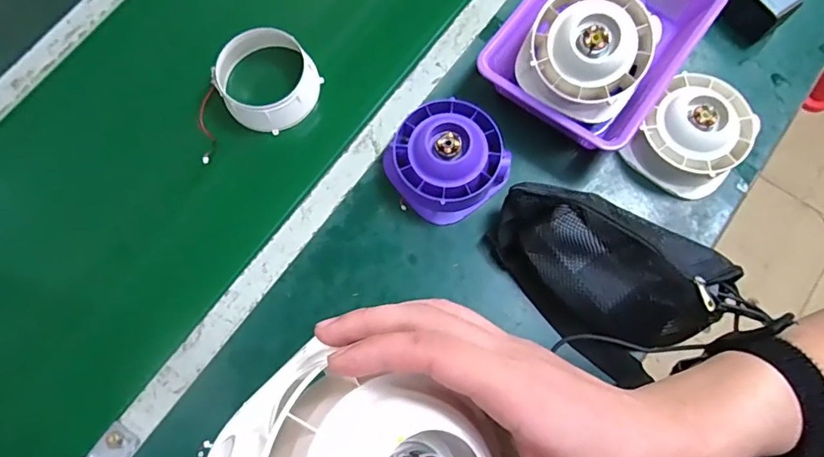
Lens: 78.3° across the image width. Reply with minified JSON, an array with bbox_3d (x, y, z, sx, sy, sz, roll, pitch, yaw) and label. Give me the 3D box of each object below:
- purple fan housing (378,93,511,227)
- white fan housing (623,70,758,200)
[{"bbox_3d":[0.042,-0.087,0.613,0.129,0.063,0.132,-40,80,-9],"label":"purple fan housing"},{"bbox_3d":[0.342,-0.113,0.610,0.118,0.061,0.128,39,79,8],"label":"white fan housing"}]

